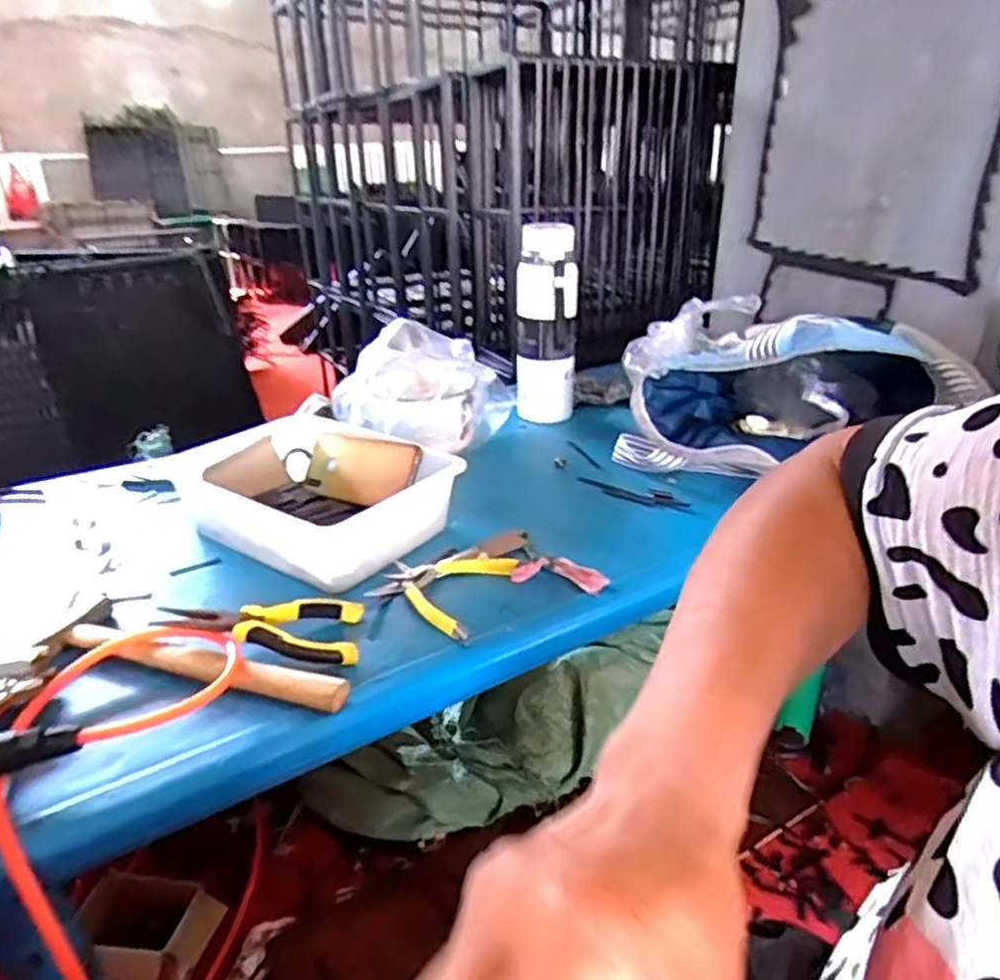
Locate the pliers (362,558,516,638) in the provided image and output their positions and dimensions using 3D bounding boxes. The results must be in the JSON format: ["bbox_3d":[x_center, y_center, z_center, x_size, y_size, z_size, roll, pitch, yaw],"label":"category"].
[{"bbox_3d":[-0.057,0.087,0.655,0.113,0.013,0.120,9,27,21],"label":"pliers"}]

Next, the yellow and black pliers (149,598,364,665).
[{"bbox_3d":[-0.193,0.116,0.582,0.154,0.035,0.077,-3,25,-5],"label":"yellow and black pliers"}]

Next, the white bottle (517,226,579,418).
[{"bbox_3d":[0.070,-0.247,1.056,0.088,0.267,0.081,1,25,5],"label":"white bottle"}]

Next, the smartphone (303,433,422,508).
[{"bbox_3d":[-0.165,-0.024,0.822,0.172,0.077,0.010,11,-11,35],"label":"smartphone"}]

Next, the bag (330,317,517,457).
[{"bbox_3d":[-0.097,-0.136,0.984,0.246,0.136,0.183,-22,32,-37],"label":"bag"}]

